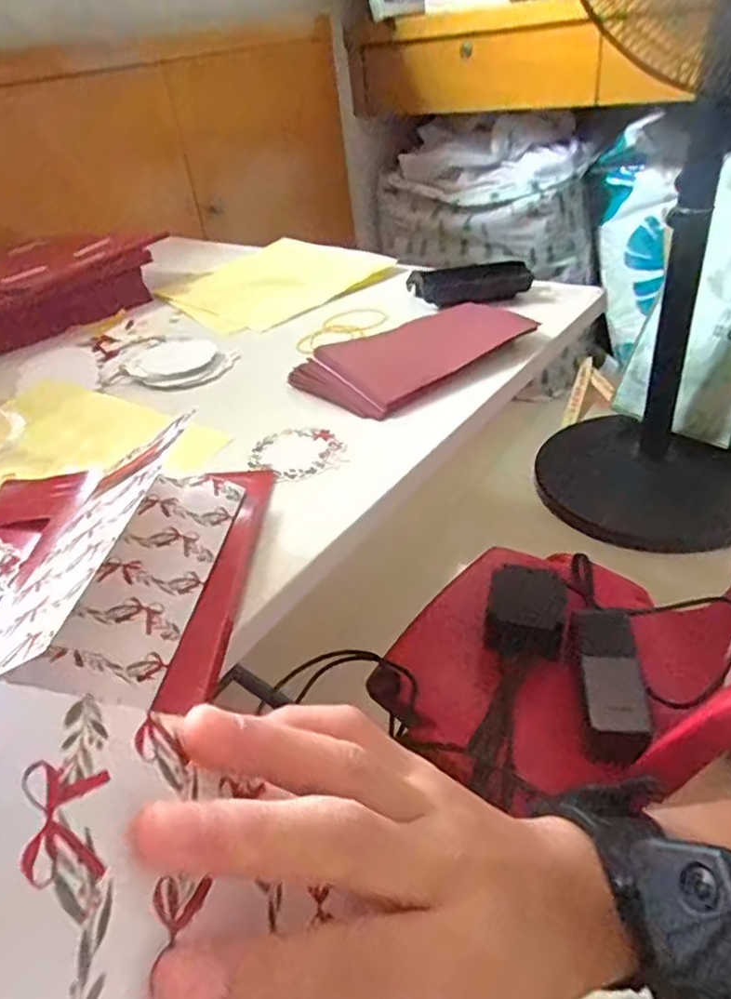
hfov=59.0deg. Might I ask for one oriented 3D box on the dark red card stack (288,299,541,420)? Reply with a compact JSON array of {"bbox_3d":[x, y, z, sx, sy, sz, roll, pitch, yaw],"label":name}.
[{"bbox_3d":[0.045,-0.129,0.550,0.195,0.026,0.105,-34,43,-31],"label":"dark red card stack"}]

